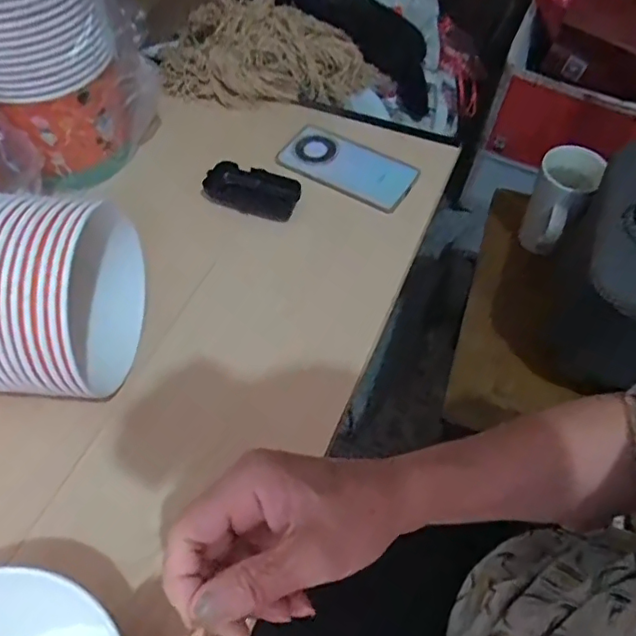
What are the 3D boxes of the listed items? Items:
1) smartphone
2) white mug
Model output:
[{"bbox_3d":[0.037,-0.189,0.691,0.163,0.013,0.078,26,69,10],"label":"smartphone"},{"bbox_3d":[0.342,-0.164,0.809,0.080,0.132,0.090,26,61,17],"label":"white mug"}]

